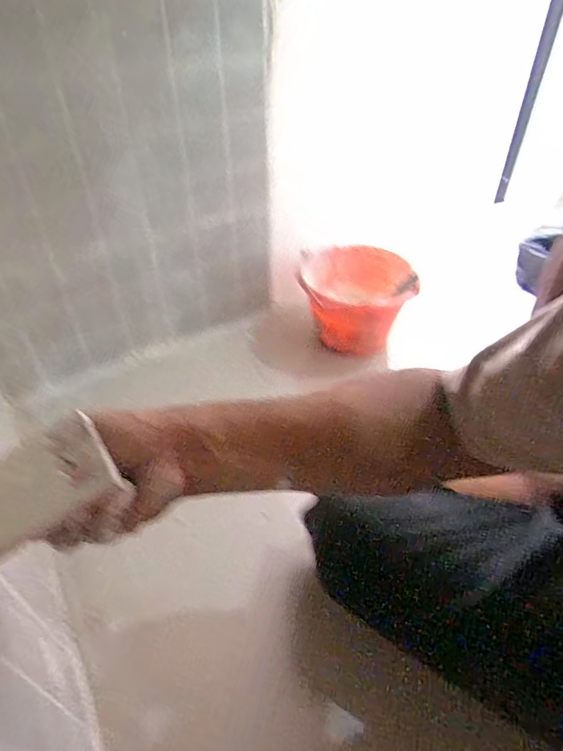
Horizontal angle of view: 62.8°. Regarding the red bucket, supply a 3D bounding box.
[{"bbox_3d":[0.154,-0.147,0.960,0.219,0.158,0.205,-1,41,4],"label":"red bucket"}]

